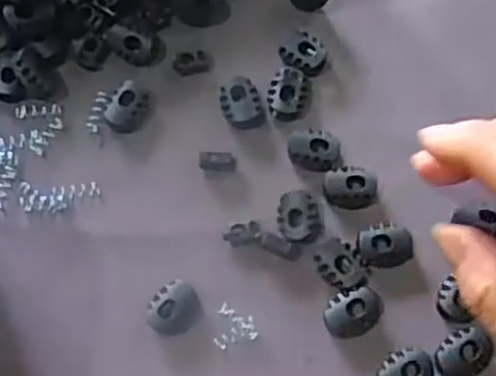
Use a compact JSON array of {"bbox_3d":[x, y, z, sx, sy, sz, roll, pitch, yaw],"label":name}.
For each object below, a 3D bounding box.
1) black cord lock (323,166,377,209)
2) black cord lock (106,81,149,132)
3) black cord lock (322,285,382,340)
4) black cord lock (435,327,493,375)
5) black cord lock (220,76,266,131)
[{"bbox_3d":[0.043,0.000,0.296,0.021,0.009,0.017,-1,74,0],"label":"black cord lock"},{"bbox_3d":[-0.053,-0.035,0.307,0.016,0.008,0.022,19,75,5],"label":"black cord lock"},{"bbox_3d":[0.042,0.050,0.281,0.024,0.008,0.016,-18,75,-5],"label":"black cord lock"},{"bbox_3d":[0.085,0.065,0.276,0.021,0.007,0.017,-30,76,-8],"label":"black cord lock"},{"bbox_3d":[-0.003,-0.038,0.308,0.017,0.006,0.024,-22,75,-6],"label":"black cord lock"}]

